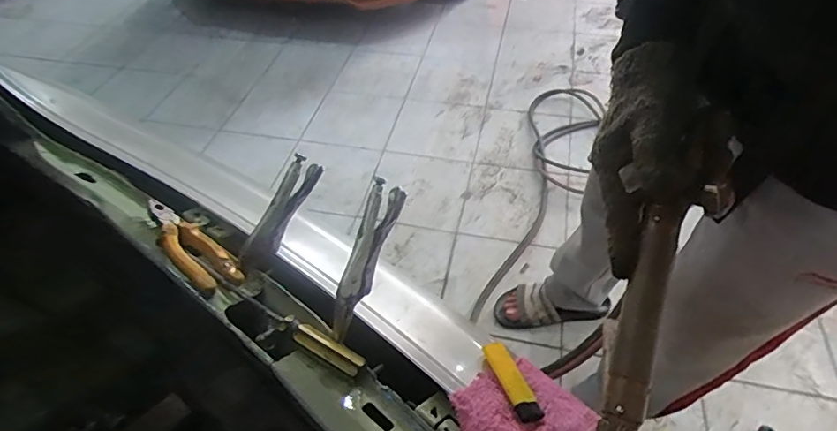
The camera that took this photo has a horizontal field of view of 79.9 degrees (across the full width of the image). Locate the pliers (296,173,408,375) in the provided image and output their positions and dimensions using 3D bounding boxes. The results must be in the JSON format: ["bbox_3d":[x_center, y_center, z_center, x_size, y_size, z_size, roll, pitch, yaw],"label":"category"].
[{"bbox_3d":[-0.052,0.049,0.444,0.063,0.042,0.163,16,77,16],"label":"pliers"}]

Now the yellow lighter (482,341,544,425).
[{"bbox_3d":[0.084,0.149,0.456,0.023,0.015,0.083,-17,50,-13],"label":"yellow lighter"}]

